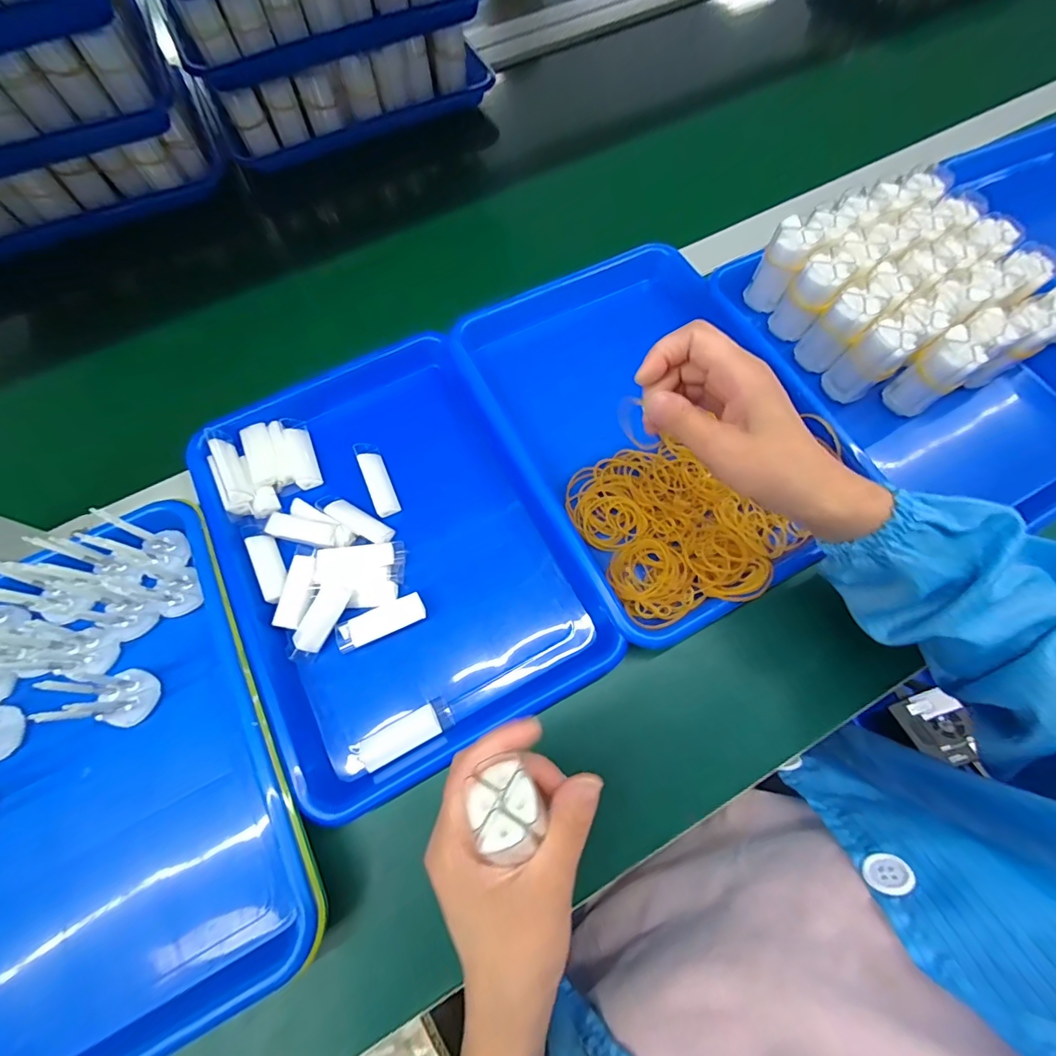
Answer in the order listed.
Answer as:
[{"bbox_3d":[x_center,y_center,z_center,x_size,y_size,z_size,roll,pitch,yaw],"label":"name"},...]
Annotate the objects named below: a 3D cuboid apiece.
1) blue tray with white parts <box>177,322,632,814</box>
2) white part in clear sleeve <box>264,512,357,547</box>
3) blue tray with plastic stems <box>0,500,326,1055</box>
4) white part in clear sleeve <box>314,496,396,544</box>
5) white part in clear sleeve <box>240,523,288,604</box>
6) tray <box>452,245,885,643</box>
[{"bbox_3d":[-0.113,0.002,0.377,0.237,0.041,0.350,-27,71,-9],"label":"blue tray with white parts"},{"bbox_3d":[-0.174,0.002,0.369,0.070,0.012,0.019,12,70,6],"label":"white part in clear sleeve"},{"bbox_3d":[-0.293,0.165,0.290,0.248,0.054,0.320,-28,71,-9],"label":"blue tray with plastic stems"},{"bbox_3d":[-0.141,-0.008,0.379,0.068,0.021,0.019,29,73,12],"label":"white part in clear sleeve"},{"bbox_3d":[-0.206,0.026,0.367,0.018,0.013,0.072,-27,71,-9],"label":"white part in clear sleeve"},{"bbox_3d":[0.113,-0.097,0.411,0.262,0.047,0.337,-26,71,-8],"label":"tray"}]

